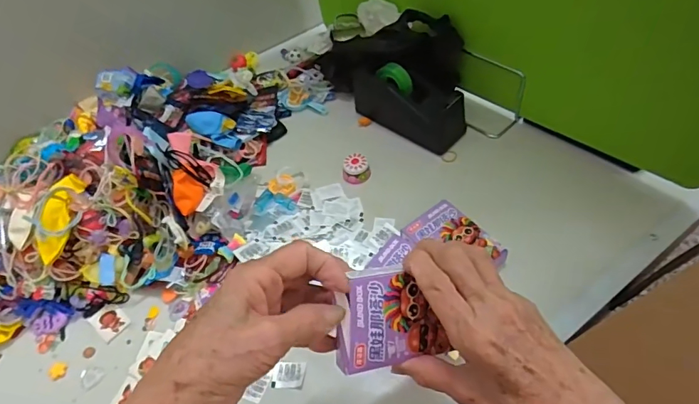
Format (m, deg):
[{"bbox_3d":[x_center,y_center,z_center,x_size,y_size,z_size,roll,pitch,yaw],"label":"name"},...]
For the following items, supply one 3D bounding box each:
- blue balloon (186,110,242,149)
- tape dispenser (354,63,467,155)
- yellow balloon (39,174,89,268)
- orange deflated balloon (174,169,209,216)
[{"bbox_3d":[-0.179,-0.098,0.608,0.084,0.018,0.036,36,62,11],"label":"blue balloon"},{"bbox_3d":[0.078,-0.136,0.605,0.154,0.078,0.058,31,61,26],"label":"tape dispenser"},{"bbox_3d":[-0.303,0.015,0.483,0.034,0.023,0.097,0,68,6],"label":"yellow balloon"},{"bbox_3d":[-0.179,-0.014,0.509,0.026,0.025,0.048,-8,52,-1],"label":"orange deflated balloon"}]

